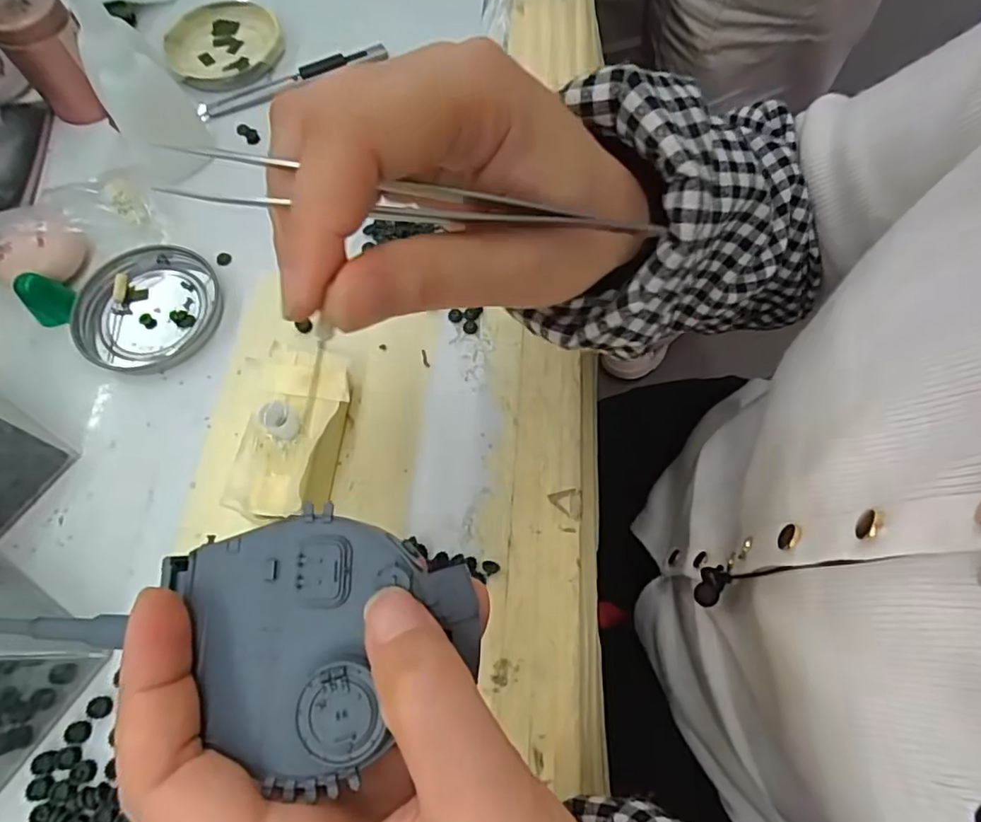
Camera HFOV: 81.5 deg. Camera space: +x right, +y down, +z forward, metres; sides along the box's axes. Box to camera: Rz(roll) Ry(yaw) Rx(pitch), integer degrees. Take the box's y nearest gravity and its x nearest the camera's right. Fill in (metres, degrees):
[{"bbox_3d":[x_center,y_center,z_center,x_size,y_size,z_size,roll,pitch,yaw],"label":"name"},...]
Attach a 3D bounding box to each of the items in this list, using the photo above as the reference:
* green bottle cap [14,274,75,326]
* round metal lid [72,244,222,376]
[{"bbox_3d":[-0.247,-0.063,0.315,0.016,0.025,0.021,6,67,2],"label":"green bottle cap"},{"bbox_3d":[-0.195,-0.058,0.322,0.079,0.008,0.075,0,67,0],"label":"round metal lid"}]

